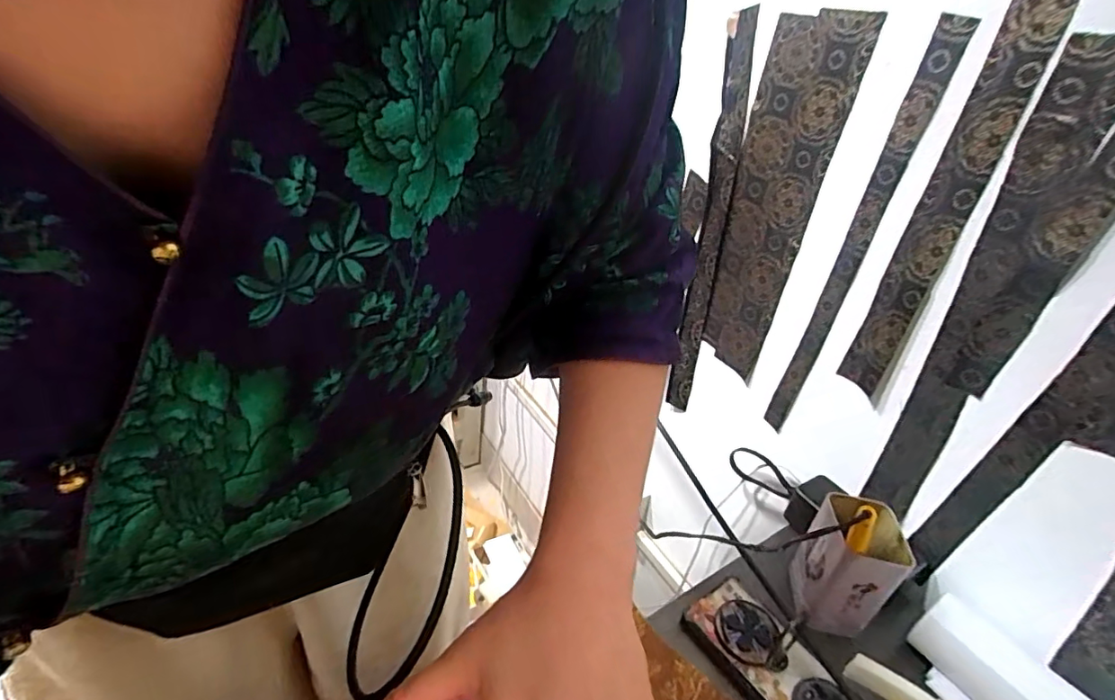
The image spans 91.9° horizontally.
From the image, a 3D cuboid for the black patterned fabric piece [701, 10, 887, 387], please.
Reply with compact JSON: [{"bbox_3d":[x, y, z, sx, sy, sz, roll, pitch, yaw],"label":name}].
[{"bbox_3d":[0.240,-0.160,0.627,0.007,0.390,0.110,-14,37,-32],"label":"black patterned fabric piece"}]

